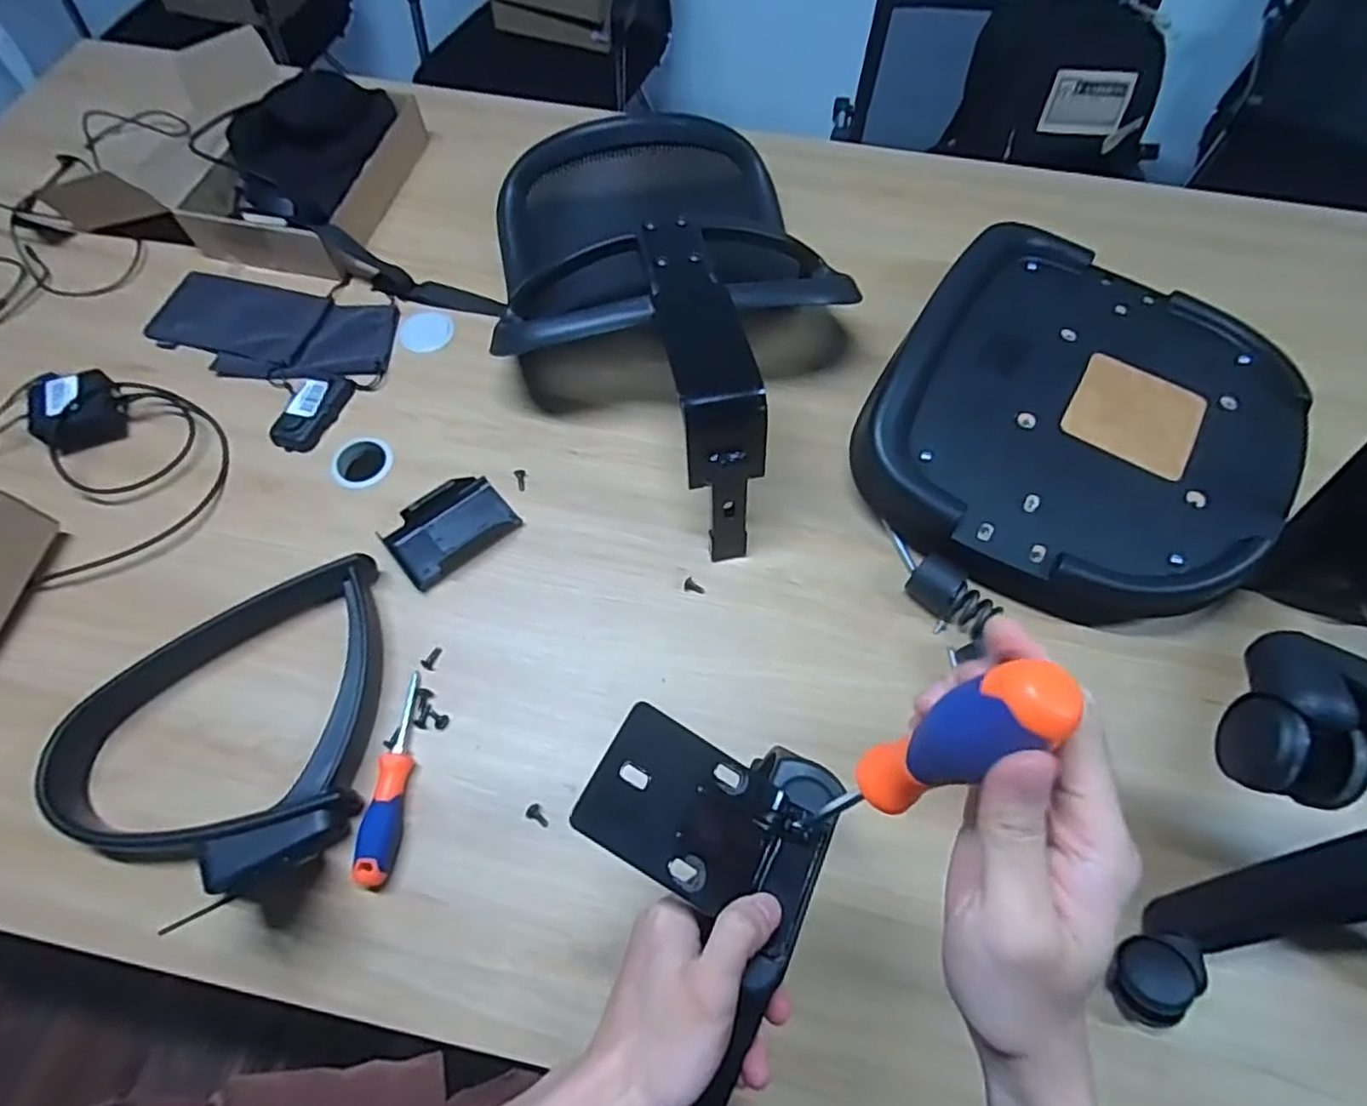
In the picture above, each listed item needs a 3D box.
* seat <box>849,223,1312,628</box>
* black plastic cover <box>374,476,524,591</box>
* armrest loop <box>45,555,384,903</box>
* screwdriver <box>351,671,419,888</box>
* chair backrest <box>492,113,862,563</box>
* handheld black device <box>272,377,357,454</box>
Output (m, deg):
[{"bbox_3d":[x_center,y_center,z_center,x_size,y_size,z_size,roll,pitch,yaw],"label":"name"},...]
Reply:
[{"bbox_3d":[0.431,-0.151,0.747,0.409,0.101,0.459,27,66,12],"label":"seat"},{"bbox_3d":[-0.247,-0.028,0.720,0.127,0.035,0.080,-38,69,-19],"label":"black plastic cover"},{"bbox_3d":[-0.419,0.155,0.613,0.269,0.050,0.279,-10,63,-6],"label":"armrest loop"},{"bbox_3d":[-0.261,0.197,0.606,0.027,0.032,0.180,2,62,0],"label":"screwdriver"},{"bbox_3d":[-0.015,-0.292,0.779,0.397,0.190,0.589,-7,63,-5],"label":"chair backrest"},{"bbox_3d":[-0.433,-0.168,0.790,0.047,0.031,0.109,21,64,10],"label":"handheld black device"}]

